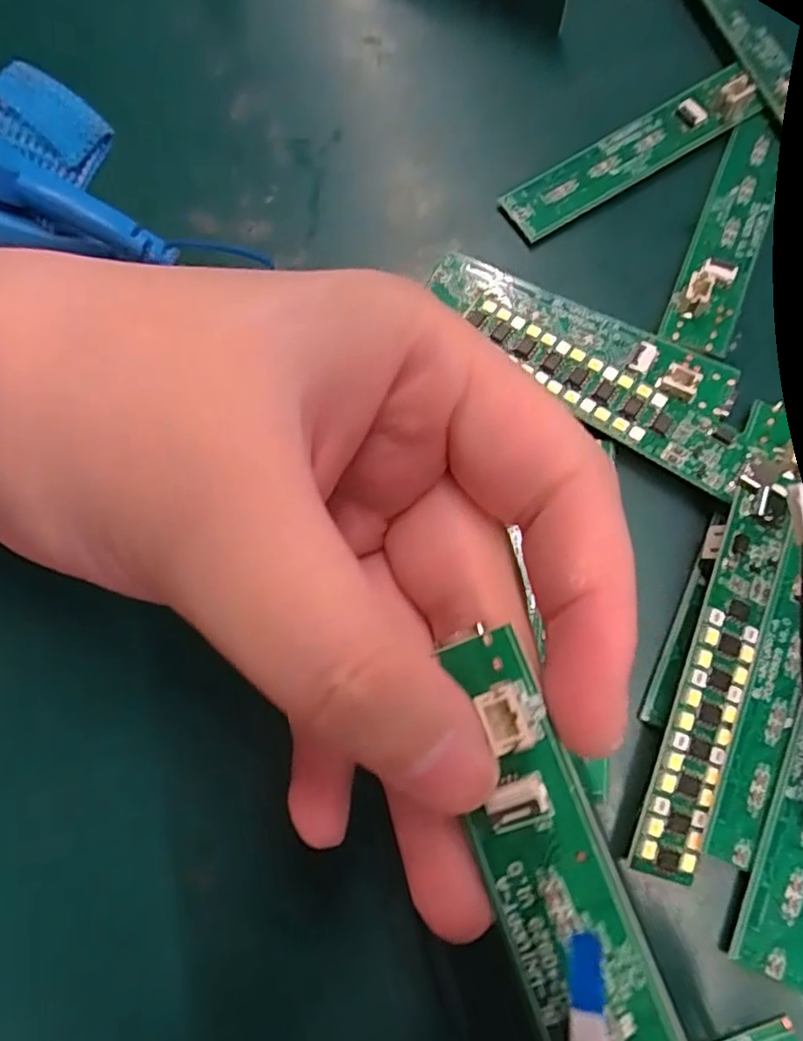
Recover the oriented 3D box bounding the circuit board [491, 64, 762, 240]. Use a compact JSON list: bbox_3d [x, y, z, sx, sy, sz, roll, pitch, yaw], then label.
[{"bbox_3d":[0.065,-0.105,0.186,0.079,0.004,0.017,-31,80,-3],"label":"circuit board"}]

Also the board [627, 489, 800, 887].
[{"bbox_3d":[0.069,0.034,0.139,0.019,0.004,0.082,26,79,-14],"label":"board"}]

